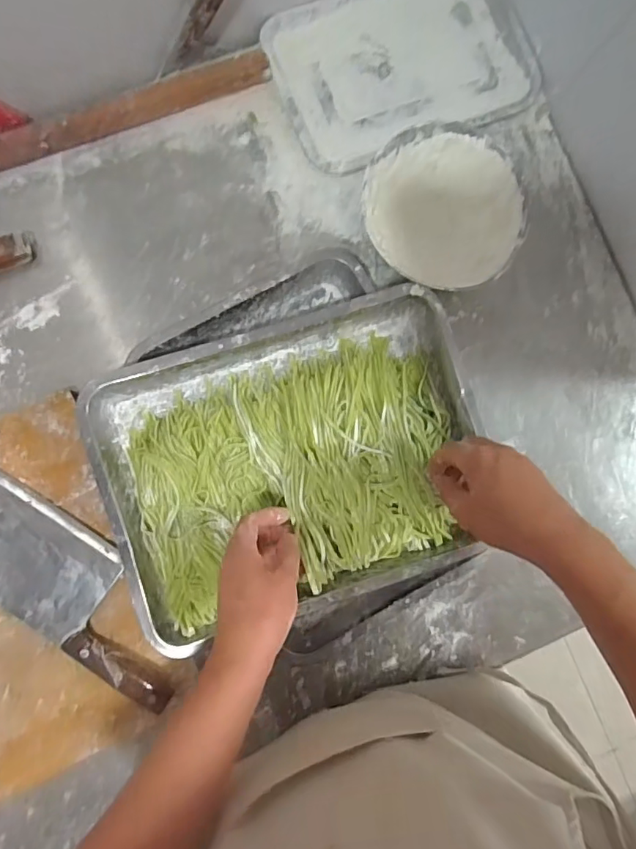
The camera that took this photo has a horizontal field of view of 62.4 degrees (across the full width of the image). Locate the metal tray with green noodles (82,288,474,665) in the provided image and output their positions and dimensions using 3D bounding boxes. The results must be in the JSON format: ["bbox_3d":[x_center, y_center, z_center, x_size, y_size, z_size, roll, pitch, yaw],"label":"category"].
[{"bbox_3d":[-0.020,0.042,0.546,0.375,0.050,0.285,-18,87,-5],"label":"metal tray with green noodles"}]

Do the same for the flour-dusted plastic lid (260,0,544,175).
[{"bbox_3d":[0.105,-0.444,0.643,0.317,0.031,0.215,-24,88,-5],"label":"flour-dusted plastic lid"}]

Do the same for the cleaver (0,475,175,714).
[{"bbox_3d":[-0.278,0.156,0.546,0.332,0.025,0.110,33,84,-1],"label":"cleaver"}]

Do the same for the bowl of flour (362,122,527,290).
[{"bbox_3d":[0.137,-0.239,0.602,0.174,0.068,0.173,0,86,-4],"label":"bowl of flour"}]

